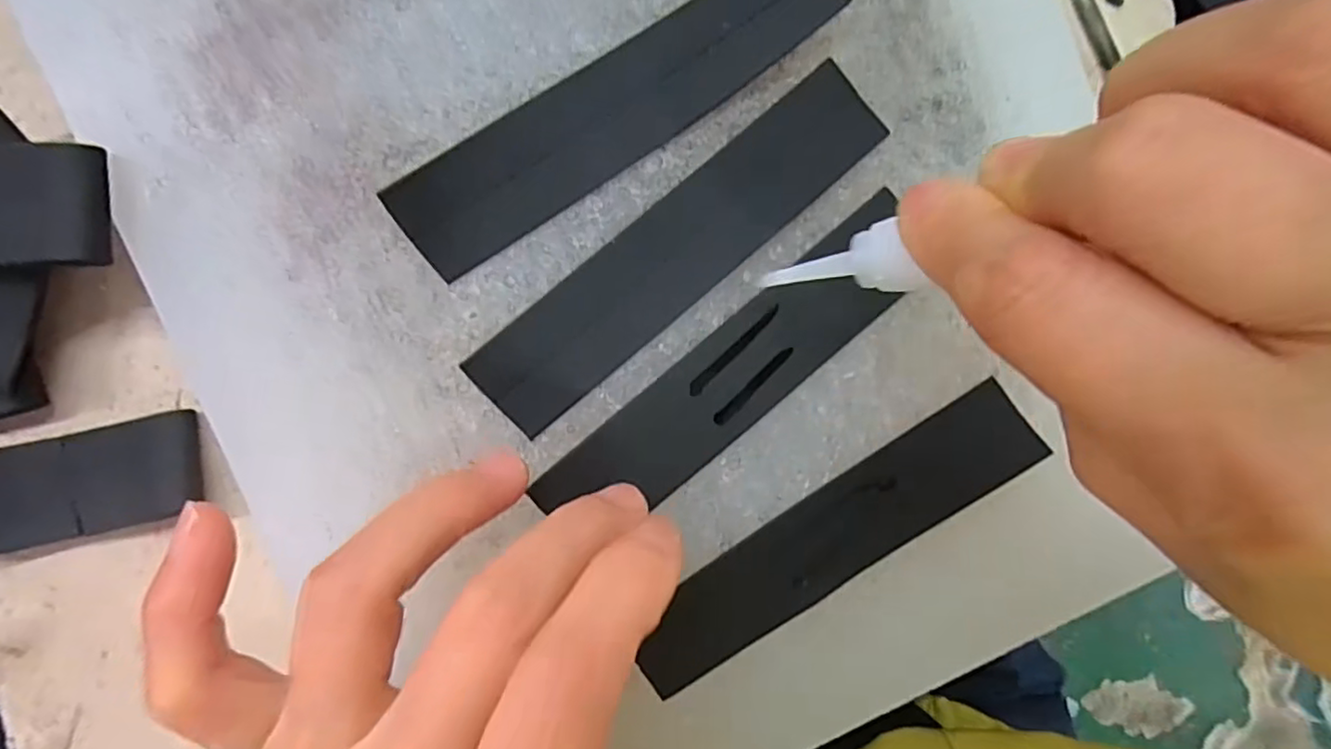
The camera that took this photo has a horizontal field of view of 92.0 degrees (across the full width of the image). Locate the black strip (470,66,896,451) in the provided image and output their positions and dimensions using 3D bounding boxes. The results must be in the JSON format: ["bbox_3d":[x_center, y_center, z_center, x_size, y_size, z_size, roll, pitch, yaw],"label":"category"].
[{"bbox_3d":[0.005,-0.034,0.170,0.126,0.004,0.026,-42,97,-5],"label":"black strip"}]

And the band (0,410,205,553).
[{"bbox_3d":[-0.150,0.028,0.165,0.061,0.006,0.025,-13,95,-8],"label":"band"}]

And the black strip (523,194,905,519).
[{"bbox_3d":[0.020,-0.001,0.173,0.119,0.004,0.027,-39,99,-5],"label":"black strip"}]

